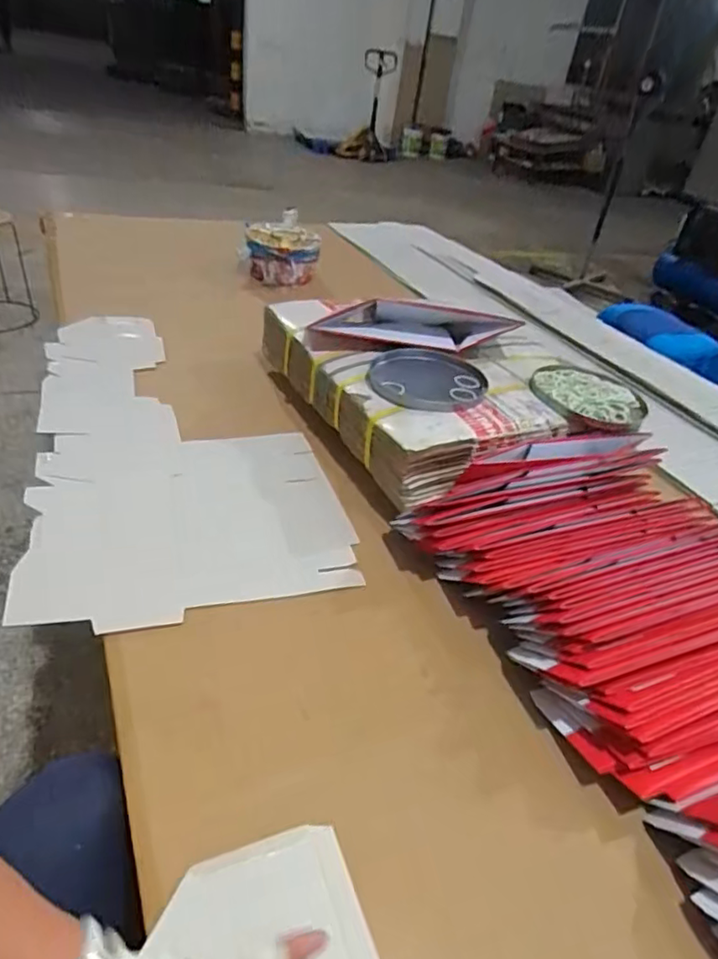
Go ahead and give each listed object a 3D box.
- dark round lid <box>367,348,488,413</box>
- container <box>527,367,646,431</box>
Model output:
[{"bbox_3d":[0.095,-0.144,0.851,0.166,0.015,0.156,1,41,-1],"label":"dark round lid"},{"bbox_3d":[0.340,-0.123,0.885,0.161,0.026,0.161,3,36,-8],"label":"container"}]

